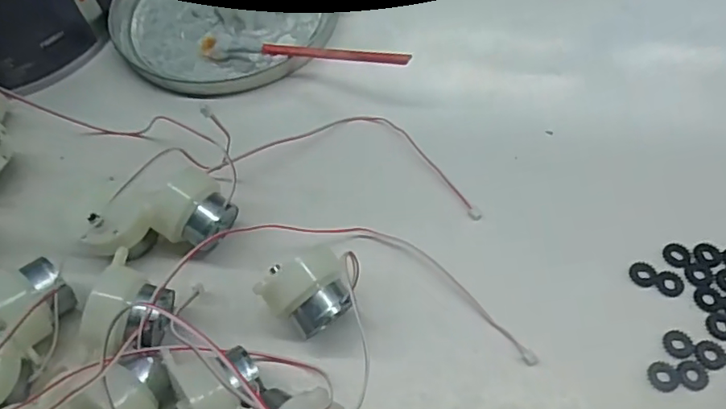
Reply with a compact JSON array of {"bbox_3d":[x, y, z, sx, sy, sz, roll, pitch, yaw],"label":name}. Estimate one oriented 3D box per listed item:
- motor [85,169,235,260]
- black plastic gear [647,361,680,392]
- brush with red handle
[{"bbox_3d":[-0.082,0.009,0.233,0.054,0.033,0.032,-37,62,-17],"label":"motor"},{"bbox_3d":[0.111,0.062,0.203,0.011,0.004,0.011,-4,58,2],"label":"black plastic gear"},{"bbox_3d":[-0.033,-0.078,0.284,0.123,0.009,0.008,10,59,26],"label":"brush with red handle"}]

